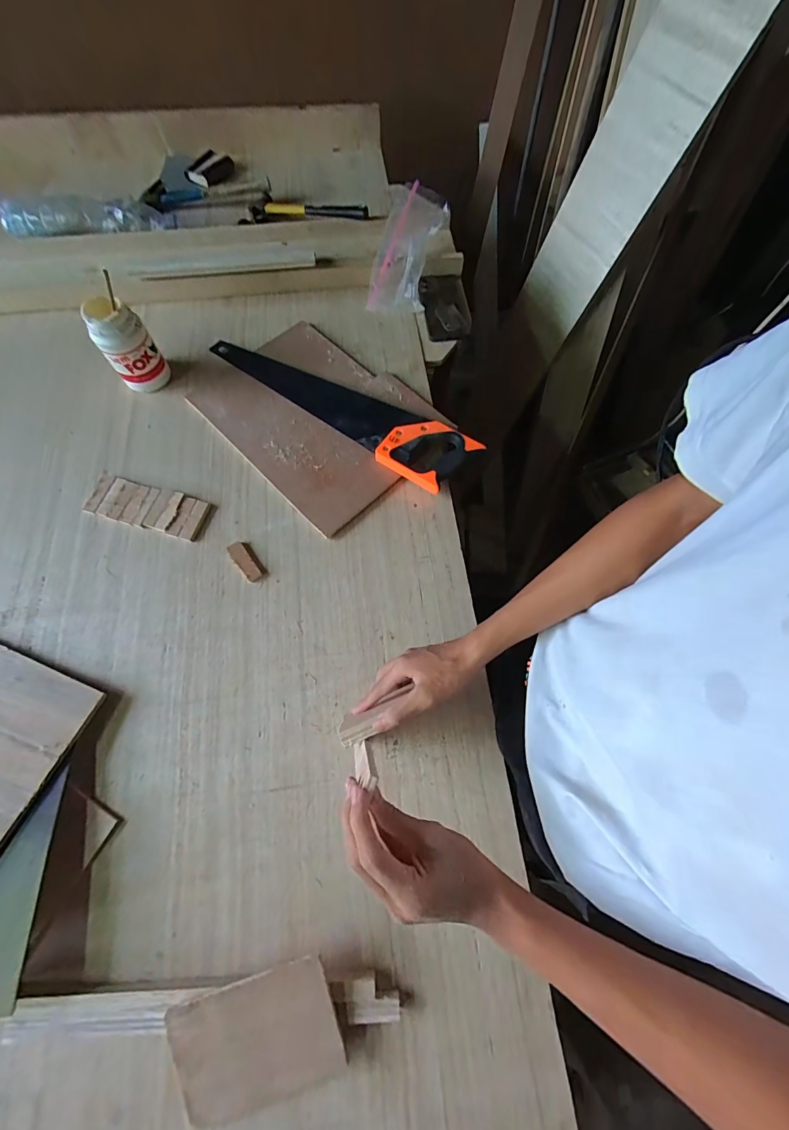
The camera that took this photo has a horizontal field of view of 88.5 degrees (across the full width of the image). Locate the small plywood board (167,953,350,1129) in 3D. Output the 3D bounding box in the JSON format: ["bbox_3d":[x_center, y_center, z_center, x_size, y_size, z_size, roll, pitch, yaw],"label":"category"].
[{"bbox_3d":[-0.138,0.474,0.406,0.157,0.013,0.106,-19,79,-4],"label":"small plywood board"}]

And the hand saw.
[{"bbox_3d":[-0.102,-0.292,0.698,0.519,0.037,0.116,35,72,10],"label":"hand saw"}]

